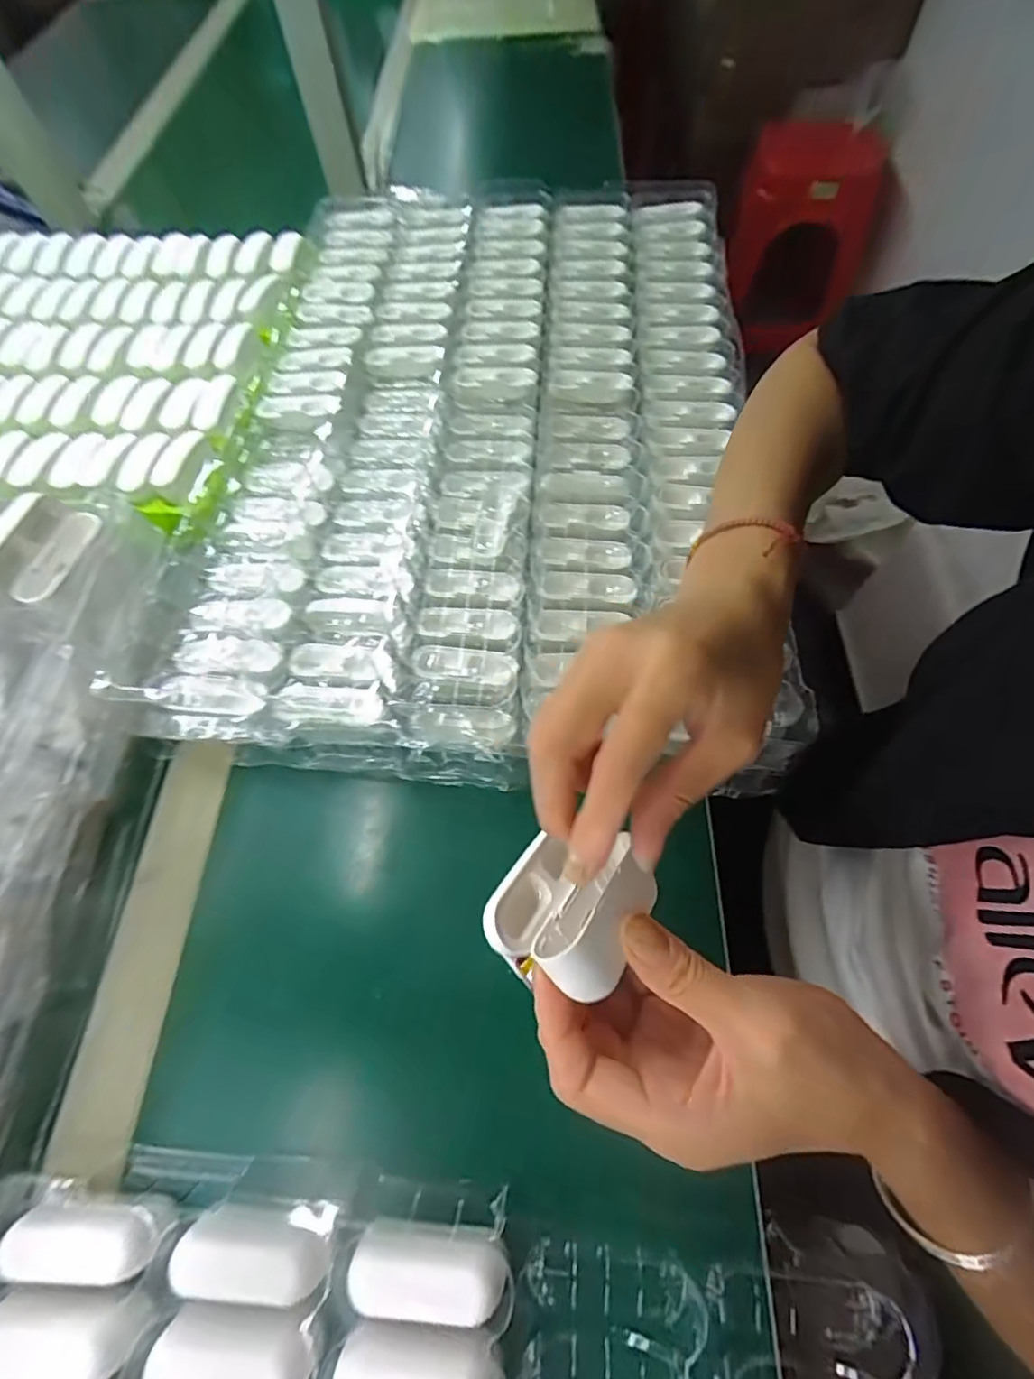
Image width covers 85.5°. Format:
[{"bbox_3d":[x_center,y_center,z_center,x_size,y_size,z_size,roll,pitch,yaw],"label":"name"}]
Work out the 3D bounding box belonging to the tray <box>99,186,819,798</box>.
[{"bbox_3d":[-0.016,-0.225,0.438,0.389,0.029,0.590,4,64,5],"label":"tray"}]

